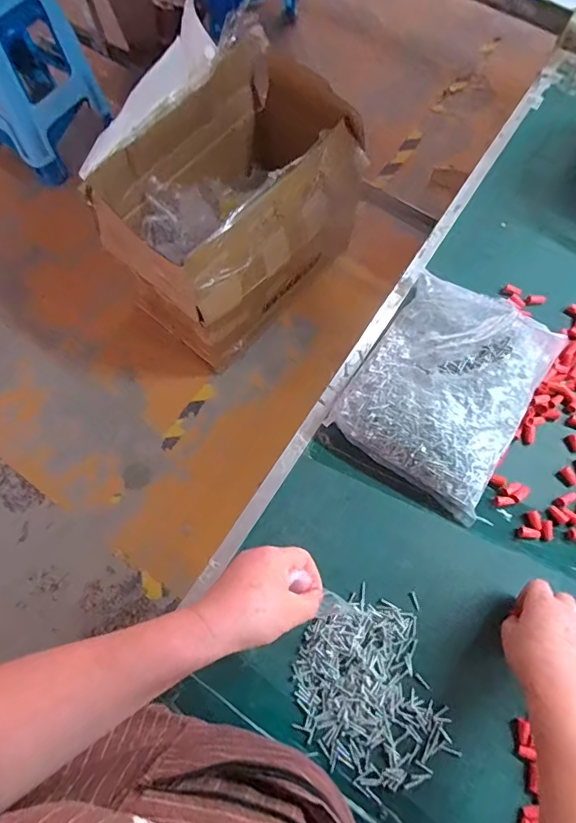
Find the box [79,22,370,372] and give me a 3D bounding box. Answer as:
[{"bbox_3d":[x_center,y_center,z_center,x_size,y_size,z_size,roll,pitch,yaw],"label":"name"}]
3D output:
[{"bbox_3d":[-0.115,-0.564,1.315,0.436,0.414,0.714,41,76,14],"label":"box"}]

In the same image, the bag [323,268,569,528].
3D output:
[{"bbox_3d":[0.194,-0.038,0.579,0.200,0.077,0.255,32,73,11],"label":"bag"}]

